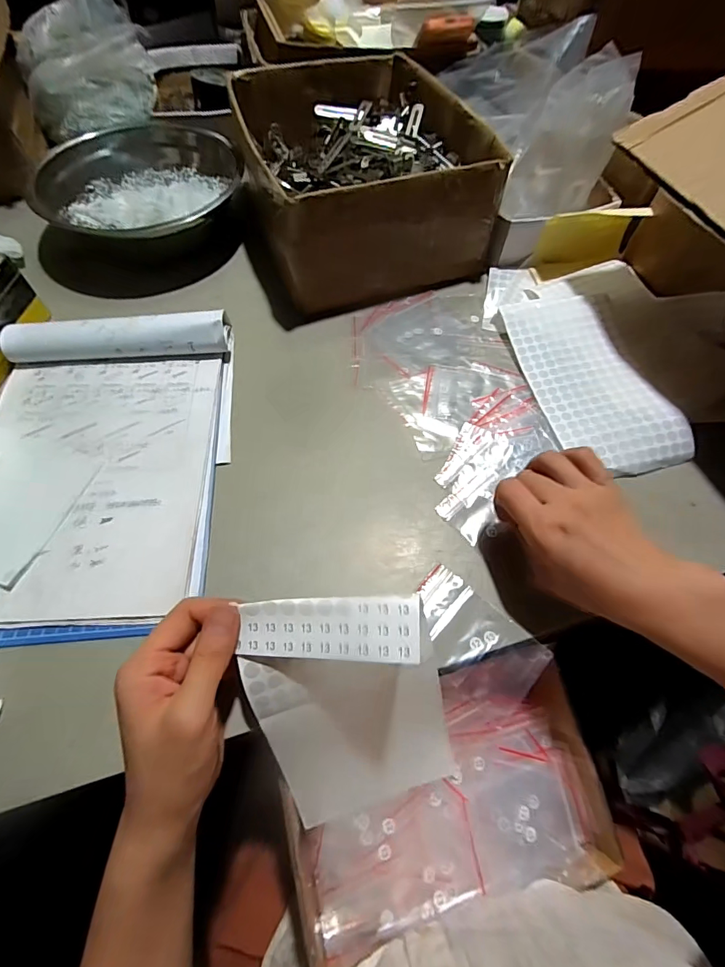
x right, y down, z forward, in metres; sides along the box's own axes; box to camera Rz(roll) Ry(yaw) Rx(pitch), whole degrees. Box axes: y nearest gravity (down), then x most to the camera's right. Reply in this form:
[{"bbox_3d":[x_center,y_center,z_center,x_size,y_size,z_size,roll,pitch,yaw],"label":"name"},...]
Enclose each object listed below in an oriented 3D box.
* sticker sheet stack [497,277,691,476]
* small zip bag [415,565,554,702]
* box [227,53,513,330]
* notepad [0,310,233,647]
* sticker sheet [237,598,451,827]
[{"bbox_3d":[0.234,-0.122,0.449,0.116,0.018,0.243,-13,63,-9],"label":"sticker sheet stack"},{"bbox_3d":[0.087,0.119,0.331,0.107,0.010,0.056,39,67,18],"label":"small zip bag"},{"bbox_3d":[-0.016,-0.397,0.531,0.264,0.110,0.326,-18,64,-13],"label":"box"},{"bbox_3d":[-0.235,-0.022,0.380,0.212,0.028,0.303,-5,62,-4],"label":"notepad"},{"bbox_3d":[-0.014,0.162,0.295,0.141,0.196,0.053,-12,25,0],"label":"sticker sheet"}]

